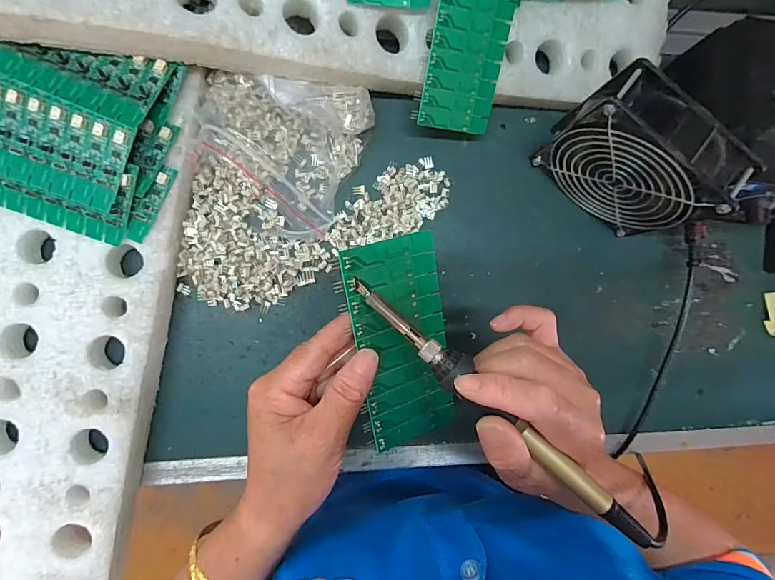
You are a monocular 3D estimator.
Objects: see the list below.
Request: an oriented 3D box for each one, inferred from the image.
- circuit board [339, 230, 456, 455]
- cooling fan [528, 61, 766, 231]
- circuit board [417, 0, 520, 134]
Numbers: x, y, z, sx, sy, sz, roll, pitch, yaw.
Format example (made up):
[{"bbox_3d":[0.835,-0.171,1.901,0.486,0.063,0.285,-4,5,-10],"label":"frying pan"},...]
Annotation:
[{"bbox_3d":[0.010,0.036,0.269,0.062,0.005,0.138,-17,109,-23],"label":"circuit board"},{"bbox_3d":[0.192,-0.101,0.334,0.121,0.124,0.044,43,84,-5],"label":"cooling fan"},{"bbox_3d":[0.066,-0.198,0.321,0.062,0.004,0.139,1,116,-18],"label":"circuit board"}]

